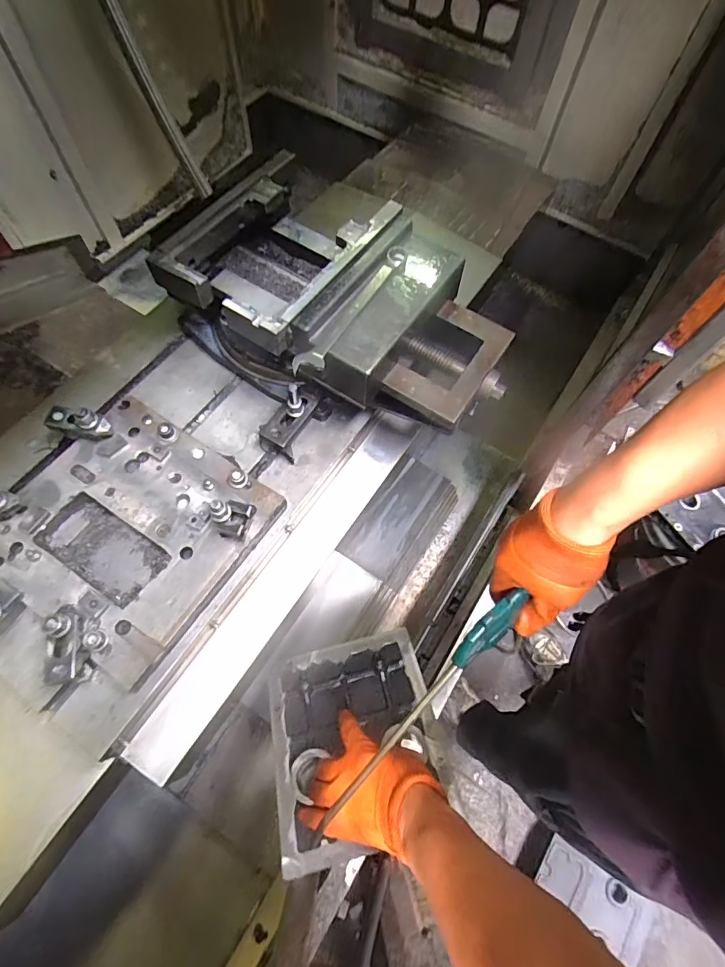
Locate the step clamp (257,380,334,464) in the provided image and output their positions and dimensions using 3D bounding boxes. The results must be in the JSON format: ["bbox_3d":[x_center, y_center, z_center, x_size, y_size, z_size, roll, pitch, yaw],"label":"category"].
[{"bbox_3d":[-0.118,-0.120,0.785,0.078,0.092,0.134,30,68,10],"label":"step clamp"}]

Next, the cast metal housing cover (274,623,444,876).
[{"bbox_3d":[-0.013,0.322,0.603,0.212,0.029,0.249,-14,45,-4],"label":"cast metal housing cover"}]

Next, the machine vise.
[{"bbox_3d":[-0.035,-0.302,0.760,0.555,0.157,0.335,36,69,13],"label":"machine vise"}]

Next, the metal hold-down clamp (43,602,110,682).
[{"bbox_3d":[-0.385,0.219,0.617,0.062,0.078,0.102,9,65,1],"label":"metal hold-down clamp"}]

